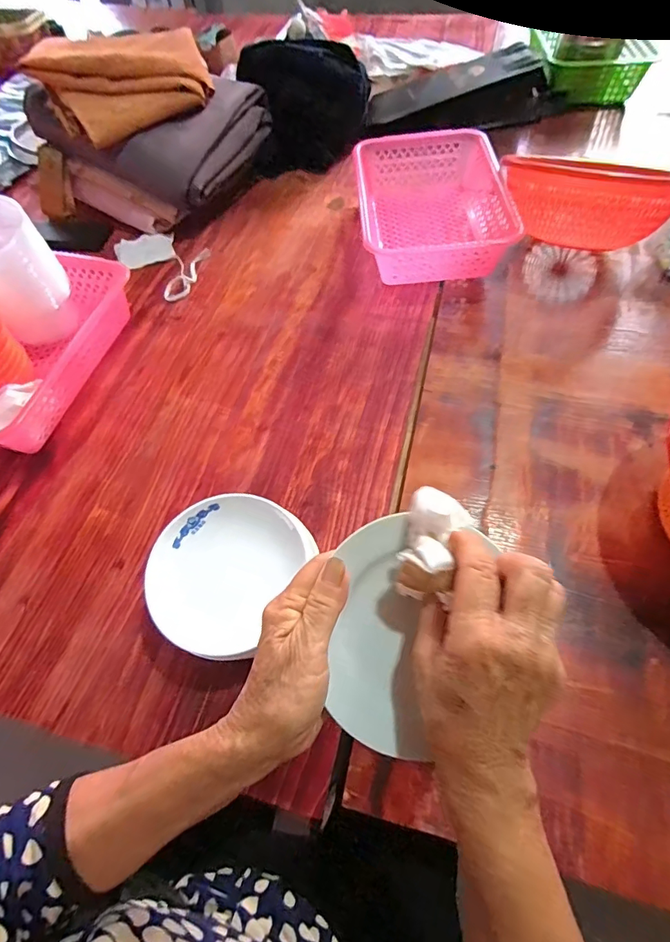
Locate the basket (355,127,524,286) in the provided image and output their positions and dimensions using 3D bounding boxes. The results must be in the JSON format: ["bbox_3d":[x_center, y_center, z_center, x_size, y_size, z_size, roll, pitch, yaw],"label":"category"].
[{"bbox_3d":[0.144,-0.414,0.713,0.208,0.074,0.280,-3,61,2],"label":"basket"}]

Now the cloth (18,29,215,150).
[{"bbox_3d":[-0.325,-0.613,0.708,0.256,0.077,0.188,-25,61,-12],"label":"cloth"}]

